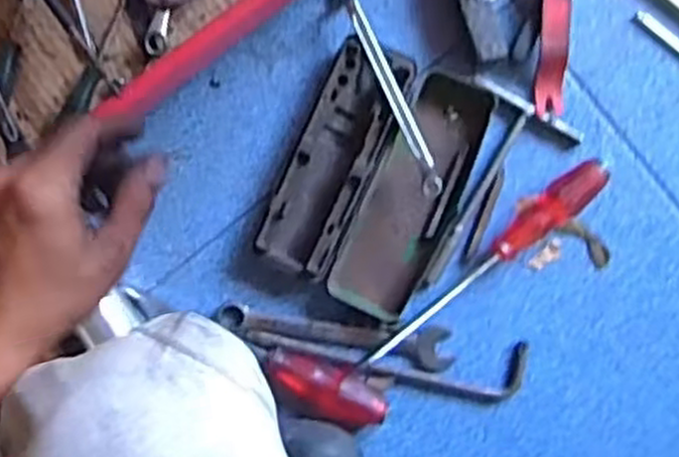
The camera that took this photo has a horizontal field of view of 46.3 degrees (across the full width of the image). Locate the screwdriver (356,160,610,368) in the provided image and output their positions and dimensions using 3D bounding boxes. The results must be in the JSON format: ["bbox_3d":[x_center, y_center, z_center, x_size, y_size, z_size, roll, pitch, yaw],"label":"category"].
[{"bbox_3d":[0.113,0.034,0.624,0.240,0.027,0.028,-43,86,6],"label":"screwdriver"}]

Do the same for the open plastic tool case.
[{"bbox_3d":[0.028,-0.040,0.629,0.131,0.029,0.191,24,94,5],"label":"open plastic tool case"}]

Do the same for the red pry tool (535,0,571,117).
[{"bbox_3d":[0.167,-0.171,0.609,0.022,0.022,0.161,3,92,6],"label":"red pry tool"}]

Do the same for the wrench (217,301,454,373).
[{"bbox_3d":[-0.002,0.082,0.647,0.189,0.010,0.034,12,93,6],"label":"wrench"}]

